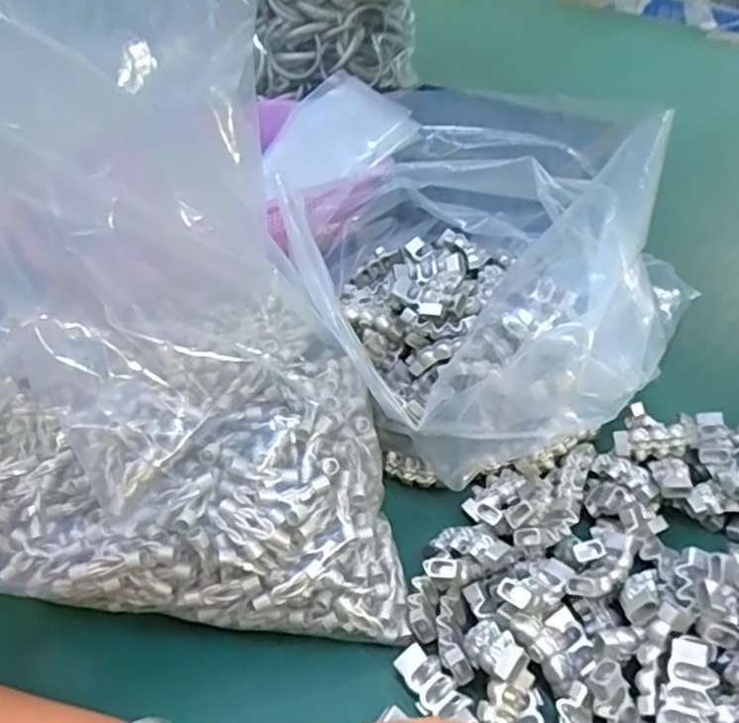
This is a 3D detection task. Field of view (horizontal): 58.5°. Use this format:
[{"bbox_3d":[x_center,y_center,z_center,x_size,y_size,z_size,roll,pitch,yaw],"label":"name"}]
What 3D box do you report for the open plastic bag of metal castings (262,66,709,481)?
[{"bbox_3d":[0.051,-0.080,0.470,0.200,0.159,0.323,-14,41,-13],"label":"open plastic bag of metal castings"}]

